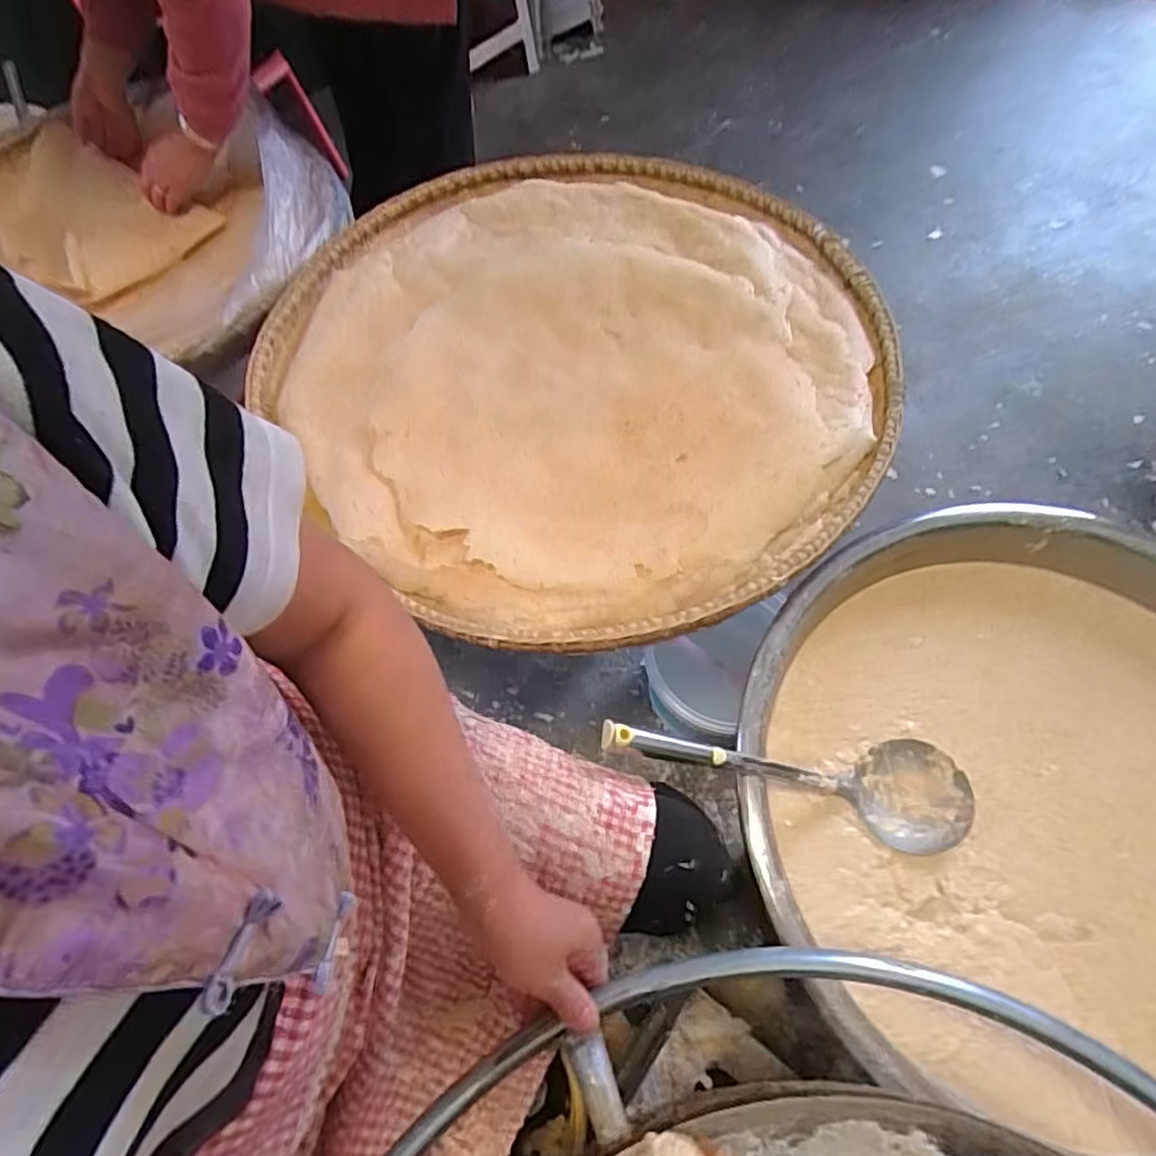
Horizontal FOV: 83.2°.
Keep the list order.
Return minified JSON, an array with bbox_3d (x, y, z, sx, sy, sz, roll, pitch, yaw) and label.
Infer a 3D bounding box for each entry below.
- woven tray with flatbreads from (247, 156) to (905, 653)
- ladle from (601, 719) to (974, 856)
[{"bbox_3d":[-0.021,-0.304,0.859,0.839,0.081,0.733,41,72,20],"label":"woven tray with flatbreads"},{"bbox_3d":[0.201,0.185,0.622,0.386,0.063,0.105,15,62,-16],"label":"ladle"}]

